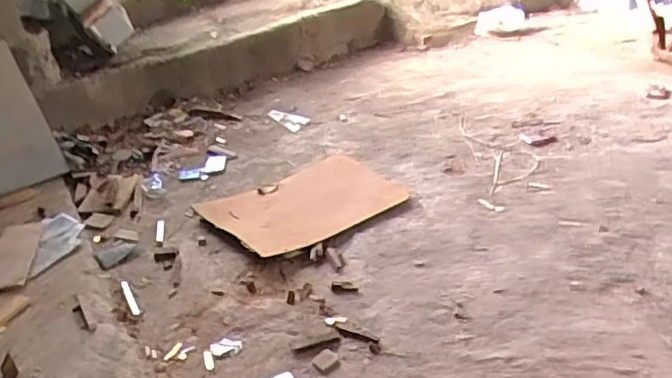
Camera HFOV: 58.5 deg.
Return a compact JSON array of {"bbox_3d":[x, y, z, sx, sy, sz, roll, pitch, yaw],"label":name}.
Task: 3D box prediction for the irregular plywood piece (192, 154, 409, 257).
[{"bbox_3d":[-0.094,0.023,1.854,0.566,0.051,0.401,-22,36,-29],"label":"irregular plywood piece"}]

